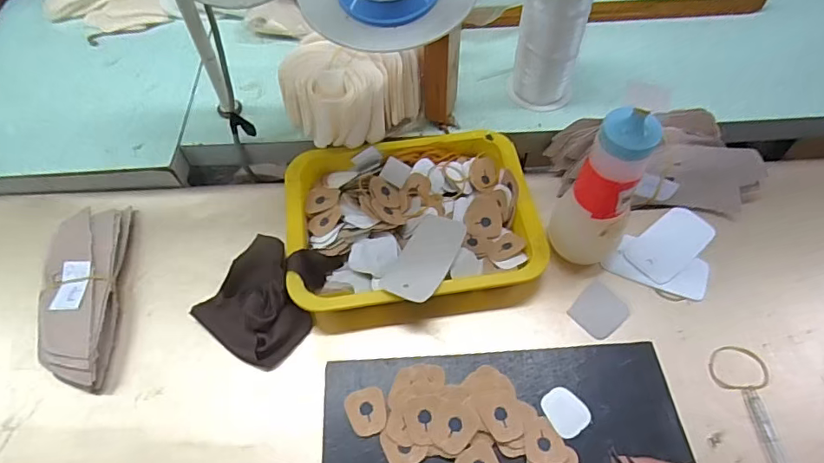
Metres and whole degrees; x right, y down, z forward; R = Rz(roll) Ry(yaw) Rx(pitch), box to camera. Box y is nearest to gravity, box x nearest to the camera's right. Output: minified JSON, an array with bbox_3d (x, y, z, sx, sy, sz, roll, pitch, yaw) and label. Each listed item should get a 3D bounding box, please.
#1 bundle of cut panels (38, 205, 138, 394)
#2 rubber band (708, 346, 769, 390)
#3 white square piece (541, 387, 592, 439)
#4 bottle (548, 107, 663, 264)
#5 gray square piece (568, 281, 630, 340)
[{"bbox_3d":[-0.333,0.059,0.510,0.070,0.025,0.195,-7,61,-3],"label":"bundle of cut panels"},{"bbox_3d":[0.303,0.127,0.475,0.052,0.005,0.040,2,61,2],"label":"rubber band"},{"bbox_3d":[0.131,0.152,0.436,0.034,0.004,0.038,-32,65,-16],"label":"white square piece"},{"bbox_3d":[0.173,-0.028,0.466,0.060,0.180,0.056,36,65,22],"label":"bottle"},{"bbox_3d":[0.186,0.078,0.508,0.052,0.004,0.046,-39,67,-19],"label":"gray square piece"}]

